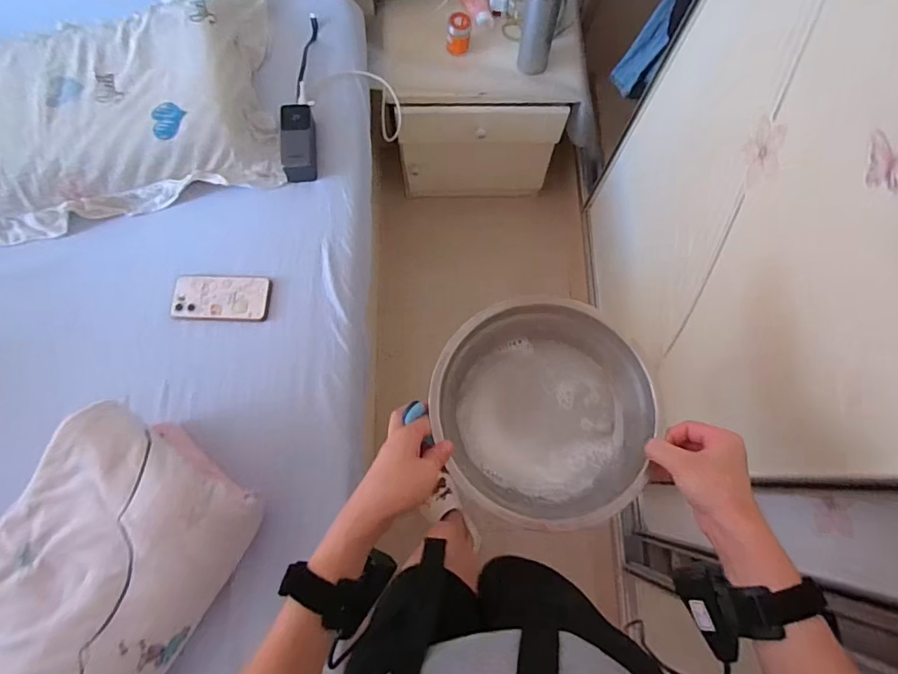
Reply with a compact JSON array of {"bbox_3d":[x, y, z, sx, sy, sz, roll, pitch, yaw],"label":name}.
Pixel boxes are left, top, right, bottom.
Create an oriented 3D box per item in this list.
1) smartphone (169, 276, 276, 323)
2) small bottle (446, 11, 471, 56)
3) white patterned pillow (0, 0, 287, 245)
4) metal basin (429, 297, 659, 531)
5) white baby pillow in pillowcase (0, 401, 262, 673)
[{"bbox_3d":[-0.386,-0.067,0.842,0.162,0.015,0.078,2,74,0],"label":"smartphone"},{"bbox_3d":[0.020,-0.648,1.059,0.051,0.067,0.049,0,74,0],"label":"small bottle"},{"bbox_3d":[-0.690,-0.407,0.903,0.737,0.108,0.410,-14,74,-4],"label":"white patterned pillow"},{"bbox_3d":[0.092,0.079,0.514,0.210,0.060,0.207,0,74,0],"label":"metal basin"},{"bbox_3d":[-0.480,0.355,0.619,0.261,0.137,0.479,30,76,8],"label":"white baby pillow in pillowcase"}]

